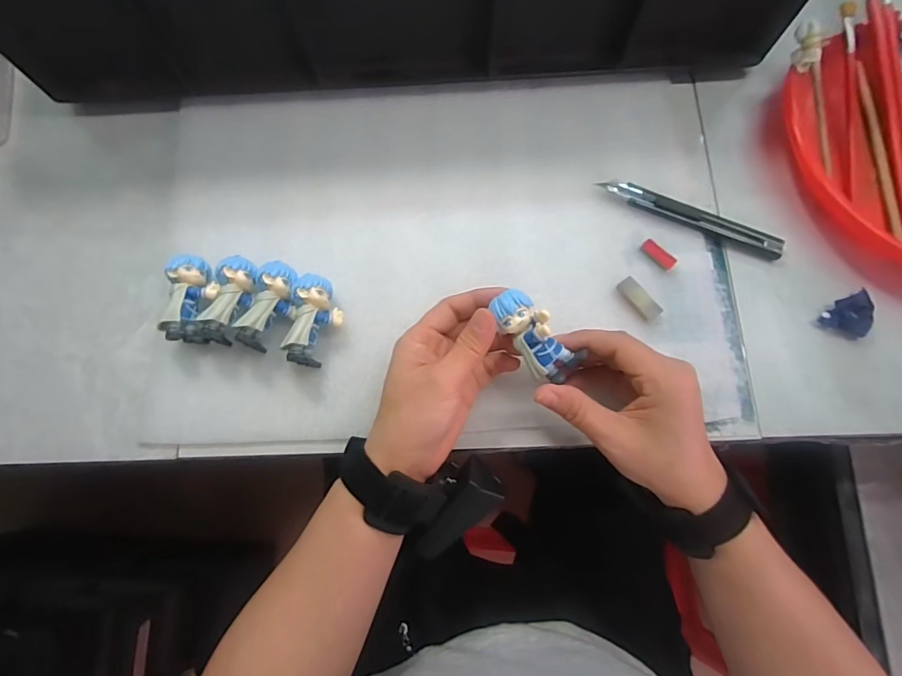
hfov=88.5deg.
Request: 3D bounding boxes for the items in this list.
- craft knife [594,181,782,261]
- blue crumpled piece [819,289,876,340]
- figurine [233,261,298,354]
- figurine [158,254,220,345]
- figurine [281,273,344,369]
[{"bbox_3d":[0.180,-0.091,0.348,0.138,0.007,0.018,22,78,6],"label":"craft knife"},{"bbox_3d":[0.286,-0.019,0.329,0.028,0.012,0.033,31,79,8],"label":"blue crumpled piece"},{"bbox_3d":[-0.124,-0.021,0.324,0.027,0.032,0.061,19,78,5],"label":"figurine"},{"bbox_3d":[-0.179,-0.027,0.327,0.031,0.031,0.058,-2,77,0],"label":"figurine"},{"bbox_3d":[-0.093,-0.012,0.321,0.032,0.031,0.061,3,77,2],"label":"figurine"}]

